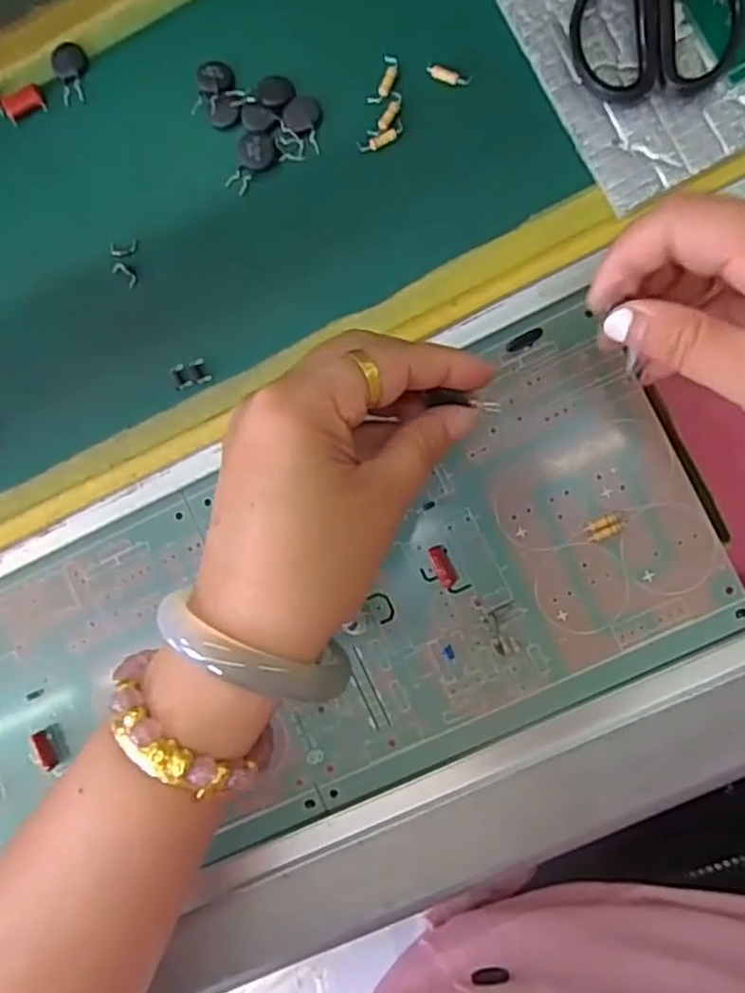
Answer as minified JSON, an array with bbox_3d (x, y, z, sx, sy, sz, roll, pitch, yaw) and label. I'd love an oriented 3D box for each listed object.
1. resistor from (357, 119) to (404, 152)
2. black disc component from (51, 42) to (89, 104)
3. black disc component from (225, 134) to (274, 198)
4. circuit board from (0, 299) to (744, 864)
[{"bbox_3d":[0.004,-0.143,0.292,0.020,0.004,0.006,-26,89,6],"label":"resistor"},{"bbox_3d":[-0.128,-0.181,0.315,0.014,0.004,0.026,-17,87,7],"label":"black disc component"},{"bbox_3d":[-0.050,-0.135,0.297,0.013,0.007,0.024,40,94,6],"label":"black disc component"},{"bbox_3d":[-0.046,0.063,0.306,0.370,0.012,0.140,-25,89,6],"label":"circuit board"}]

